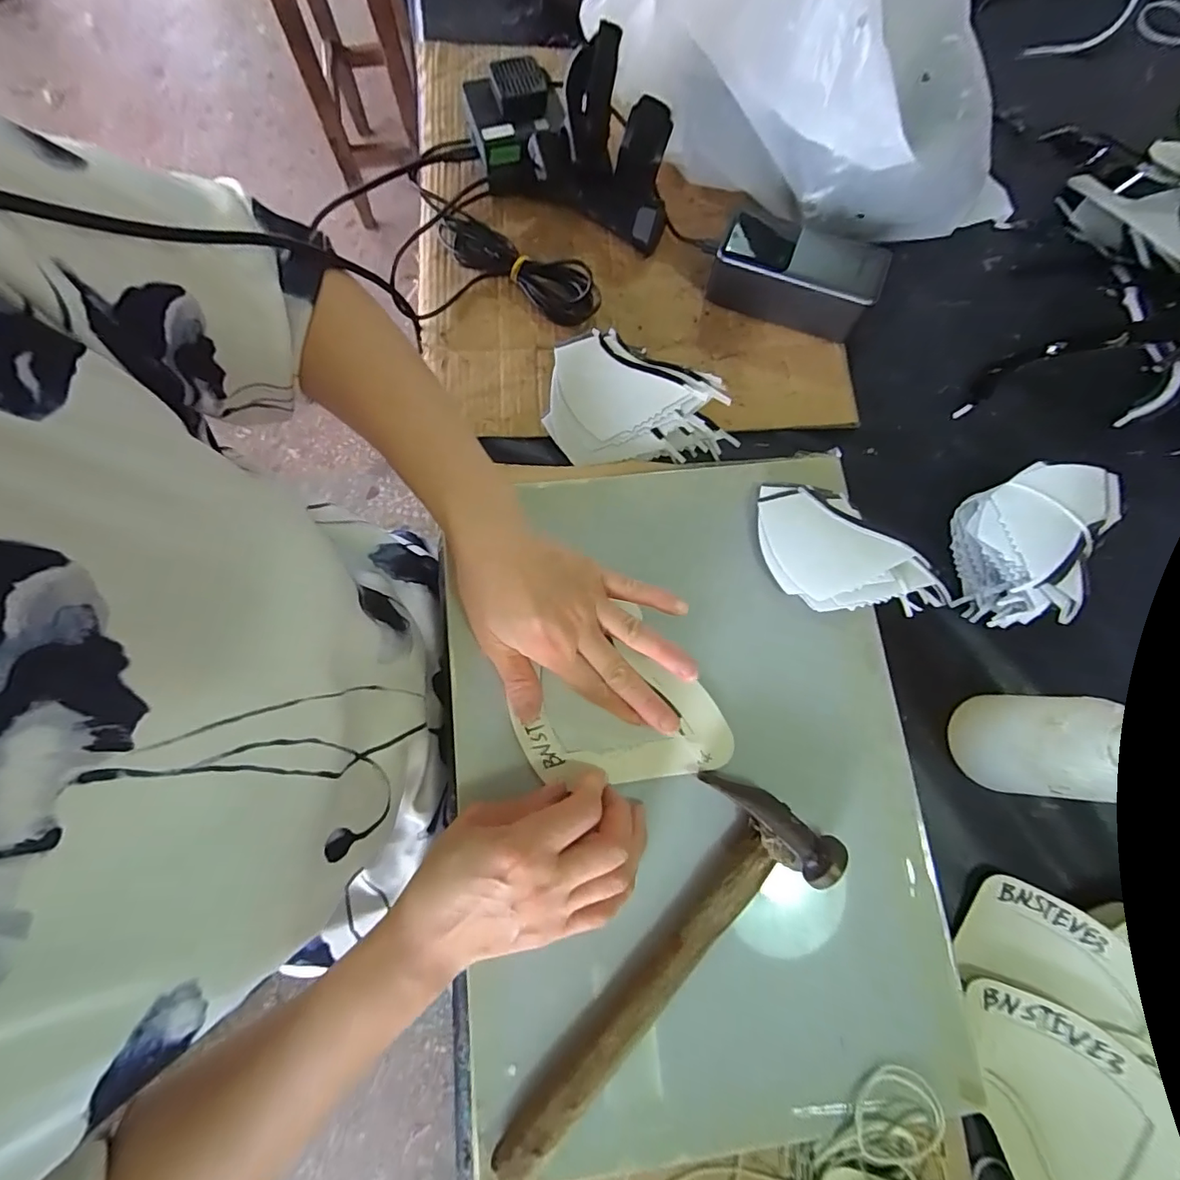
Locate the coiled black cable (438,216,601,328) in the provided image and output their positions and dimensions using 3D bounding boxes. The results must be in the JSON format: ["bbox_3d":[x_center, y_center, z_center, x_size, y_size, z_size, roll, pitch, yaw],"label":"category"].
[{"bbox_3d":[-0.058,-0.273,0.436,0.144,0.026,0.042,32,78,7],"label":"coiled black cable"}]

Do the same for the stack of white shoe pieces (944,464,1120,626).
[{"bbox_3d":[0.319,-0.038,0.380,0.079,0.057,0.127,34,78,7],"label":"stack of white shoe pieces"}]

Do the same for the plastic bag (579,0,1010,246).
[{"bbox_3d":[0.185,-0.414,0.393,0.383,0.184,0.171,18,77,4],"label":"plastic bag"}]

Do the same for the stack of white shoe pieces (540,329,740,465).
[{"bbox_3d":[0.040,-0.143,0.393,0.148,0.051,0.085,-1,76,-1],"label":"stack of white shoe pieces"}]

